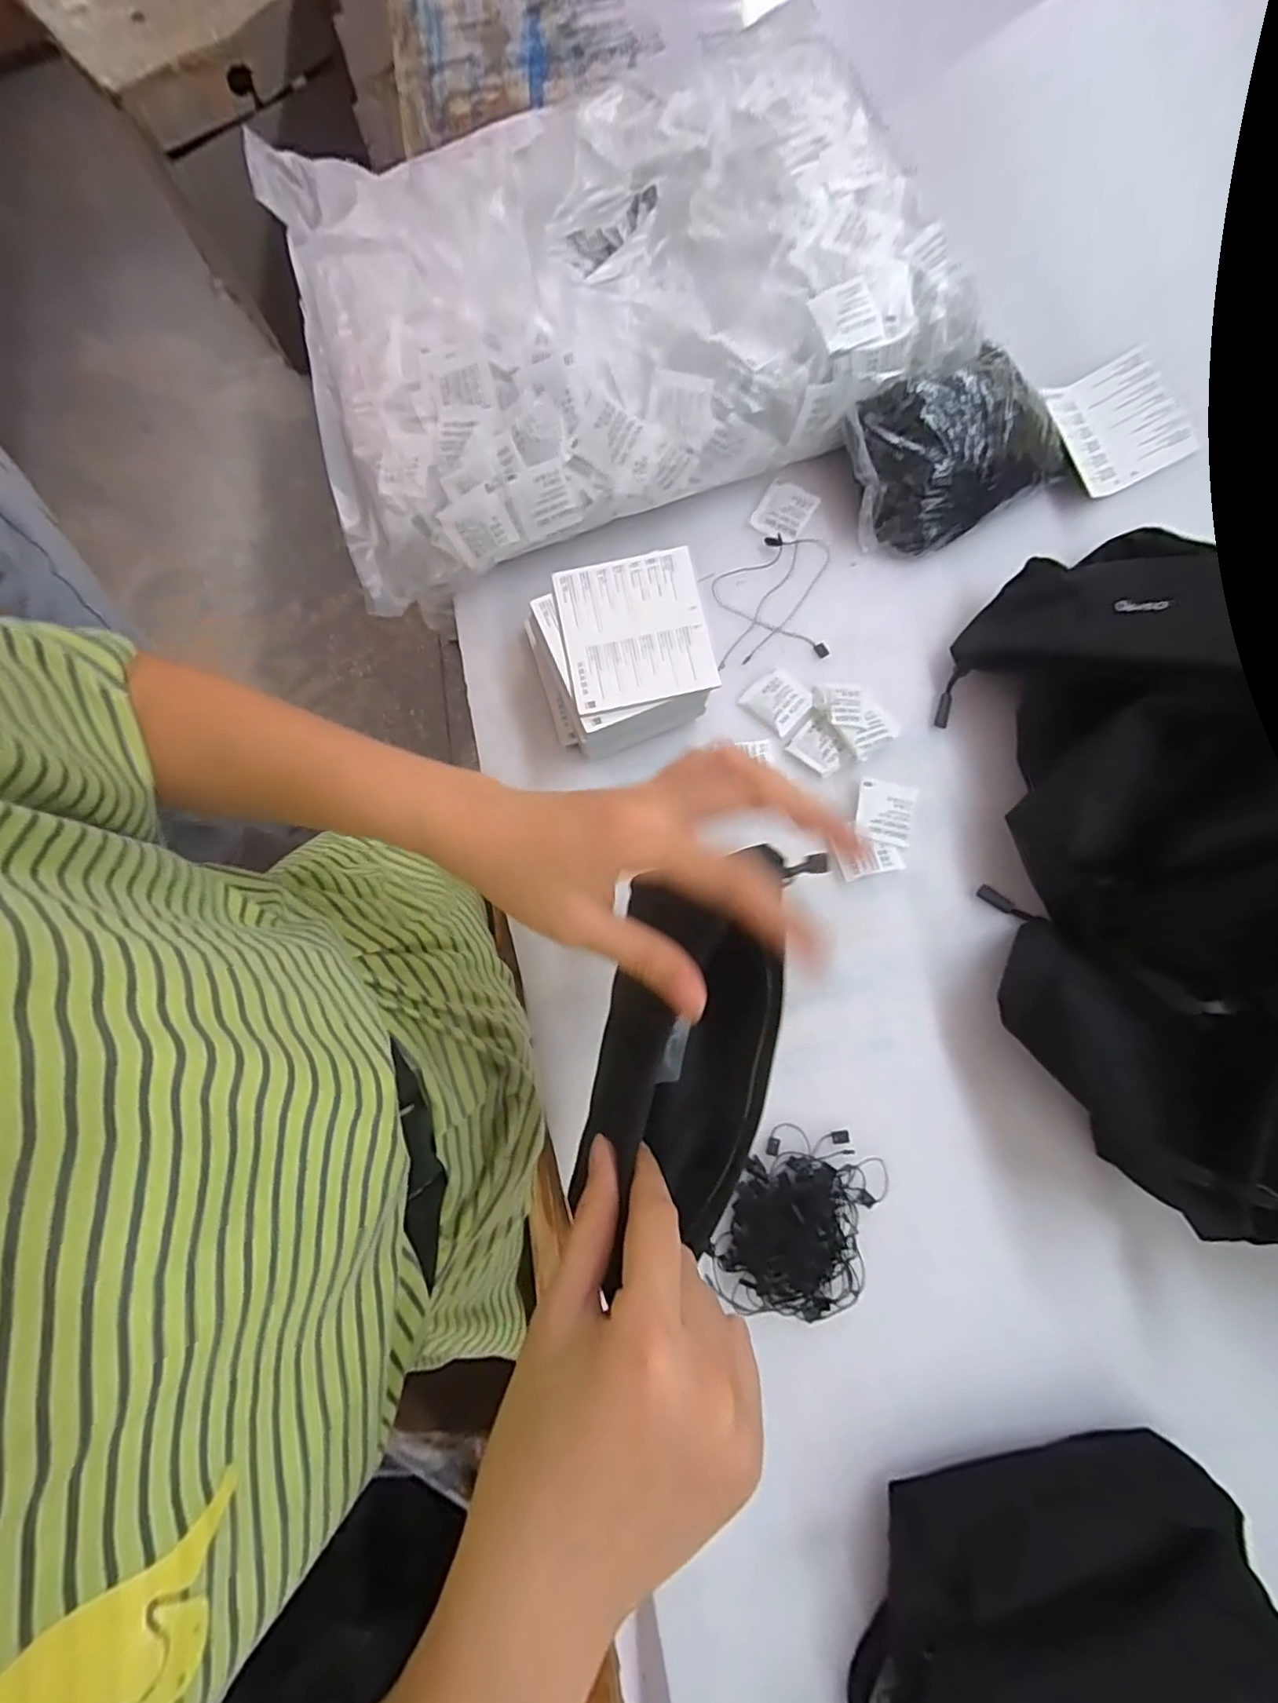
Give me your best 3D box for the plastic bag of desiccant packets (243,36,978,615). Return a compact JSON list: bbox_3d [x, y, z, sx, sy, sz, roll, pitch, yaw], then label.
[{"bbox_3d":[-0.037,-0.404,0.458,0.439,0.094,0.337,-19,79,-2],"label":"plastic bag of desiccant packets"}]

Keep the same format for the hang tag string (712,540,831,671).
[{"bbox_3d":[0.100,-0.184,0.464,0.088,0.004,0.098,-4,79,1],"label":"hang tag string"}]

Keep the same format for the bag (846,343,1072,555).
[{"bbox_3d":[0.226,-0.283,0.443,0.152,0.067,0.096,-23,80,-3],"label":"bag"}]

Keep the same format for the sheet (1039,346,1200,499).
[{"bbox_3d":[0.354,-0.316,0.468,0.094,0.017,0.090,-25,80,-4],"label":"sheet"}]

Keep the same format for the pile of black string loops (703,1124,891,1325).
[{"bbox_3d":[0.099,0.224,0.371,0.081,0.020,0.109,25,81,6],"label":"pile of black string loops"}]

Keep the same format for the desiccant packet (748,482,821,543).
[{"bbox_3d":[0.109,-0.256,0.474,0.037,0.004,0.045,32,81,7],"label":"desiccant packet"}]

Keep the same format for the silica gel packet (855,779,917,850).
[{"bbox_3d":[0.168,-0.026,0.427,0.038,0.004,0.042,11,80,3],"label":"silica gel packet"}]

